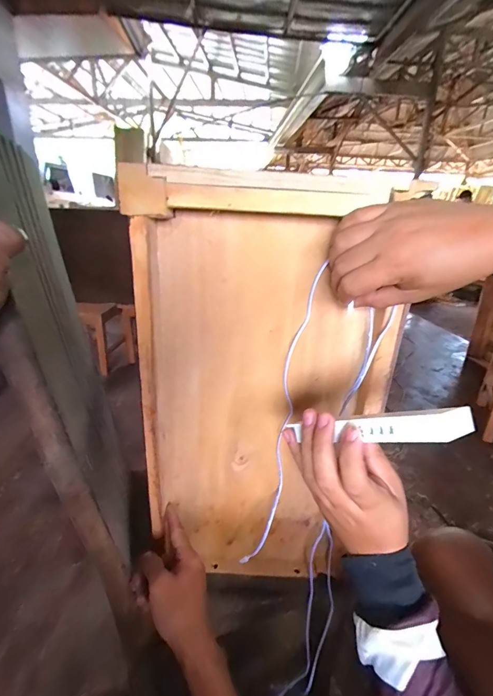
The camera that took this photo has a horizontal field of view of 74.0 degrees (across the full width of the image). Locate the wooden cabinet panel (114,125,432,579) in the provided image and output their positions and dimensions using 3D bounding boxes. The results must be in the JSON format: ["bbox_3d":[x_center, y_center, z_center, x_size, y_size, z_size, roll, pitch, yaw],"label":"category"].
[{"bbox_3d":[0.014,0.080,0.423,0.290,0.545,0.053,1,22,-3],"label":"wooden cabinet panel"}]

